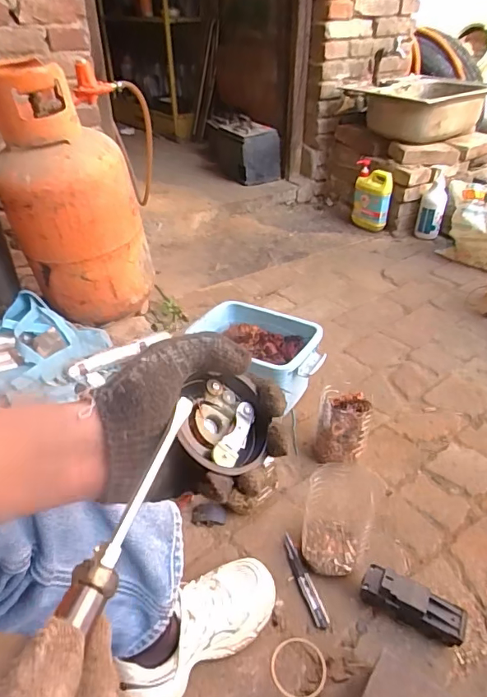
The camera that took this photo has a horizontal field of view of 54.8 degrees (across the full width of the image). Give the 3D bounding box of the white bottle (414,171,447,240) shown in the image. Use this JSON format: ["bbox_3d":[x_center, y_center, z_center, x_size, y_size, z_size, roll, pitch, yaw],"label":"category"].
[{"bbox_3d":[0.671,-0.499,1.674,0.087,0.217,0.103,14,39,20],"label":"white bottle"}]

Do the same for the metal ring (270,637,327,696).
[{"bbox_3d":[0.072,0.420,0.614,0.073,0.007,0.072,-1,36,0],"label":"metal ring"}]

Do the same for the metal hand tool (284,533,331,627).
[{"bbox_3d":[0.091,0.346,0.705,0.020,0.015,0.141,-12,38,-15],"label":"metal hand tool"}]

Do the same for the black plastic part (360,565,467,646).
[{"bbox_3d":[0.235,0.357,0.655,0.138,0.057,0.048,16,40,22],"label":"black plastic part"}]

